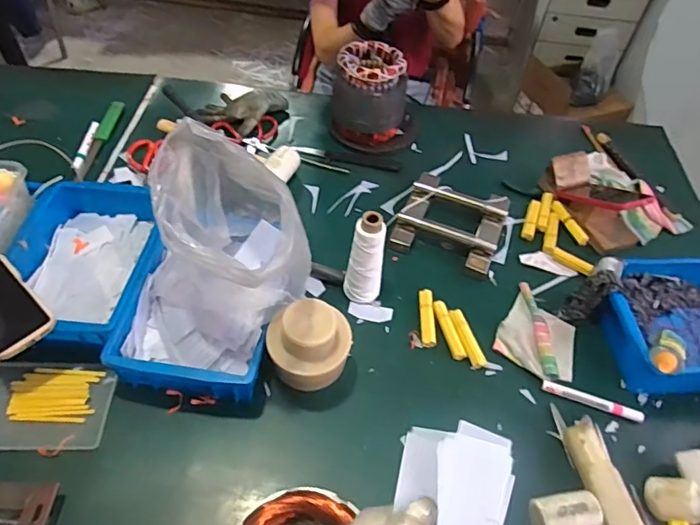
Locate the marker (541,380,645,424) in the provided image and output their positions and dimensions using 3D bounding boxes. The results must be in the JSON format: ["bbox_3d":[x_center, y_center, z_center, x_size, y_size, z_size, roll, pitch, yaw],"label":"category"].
[{"bbox_3d":[0.353,0.200,0.734,0.142,0.012,0.018,19,53,9],"label":"marker"}]

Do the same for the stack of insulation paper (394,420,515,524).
[{"bbox_3d":[0.069,0.187,0.368,0.080,0.020,0.140,19,71,8],"label":"stack of insulation paper"}]

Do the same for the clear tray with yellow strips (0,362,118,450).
[{"bbox_3d":[-0.415,0.192,0.685,0.174,0.017,0.117,1,53,-4],"label":"clear tray with yellow strips"}]

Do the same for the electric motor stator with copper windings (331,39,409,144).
[{"bbox_3d":[0.041,-0.348,1.057,0.147,0.162,0.132,7,52,0],"label":"electric motor stator with copper windings"}]

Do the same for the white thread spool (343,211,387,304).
[{"bbox_3d":[0.023,0.002,0.776,0.048,0.178,0.050,2,53,-3],"label":"white thread spool"}]

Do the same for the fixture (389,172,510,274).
[{"bbox_3d":[0.181,-0.079,0.929,0.193,0.047,0.192,20,54,10],"label":"fixture"}]

